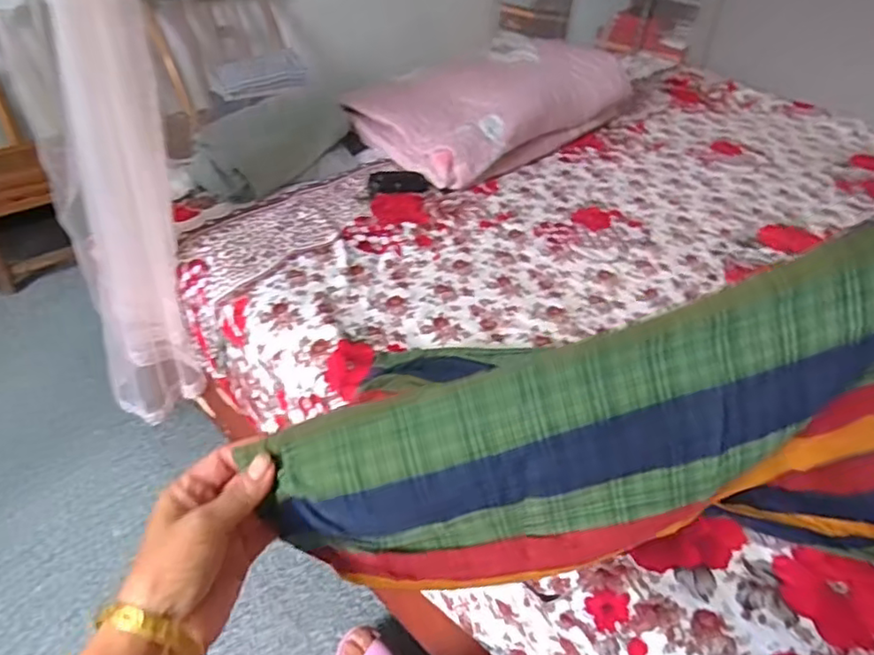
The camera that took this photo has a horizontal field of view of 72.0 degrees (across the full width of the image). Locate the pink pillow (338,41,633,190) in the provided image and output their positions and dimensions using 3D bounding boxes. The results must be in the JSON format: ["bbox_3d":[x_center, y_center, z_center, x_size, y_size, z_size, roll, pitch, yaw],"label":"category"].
[{"bbox_3d":[0.142,-0.531,1.401,0.364,0.138,0.707,29,44,27],"label":"pink pillow"}]

